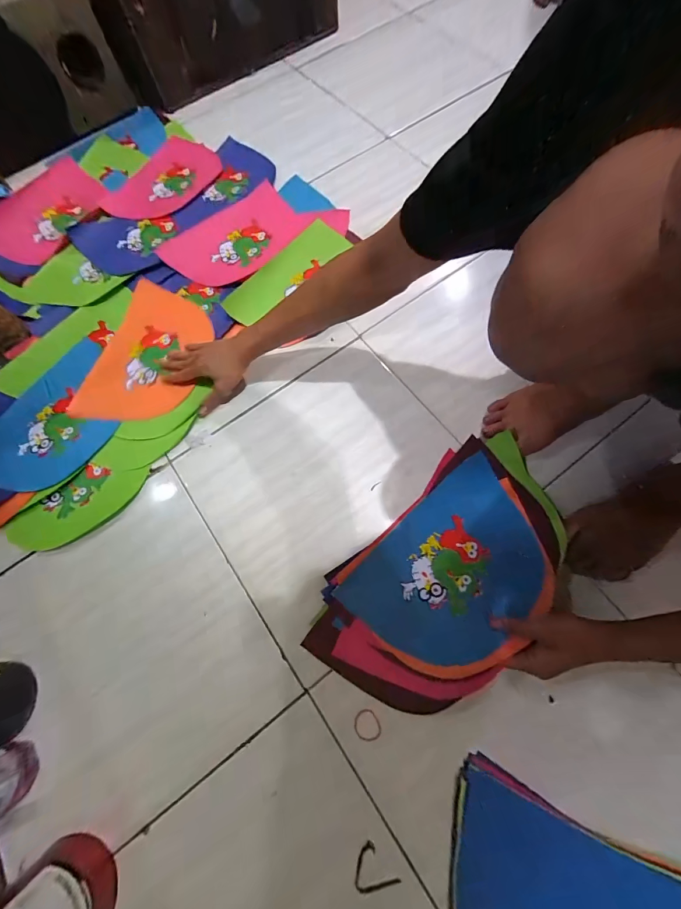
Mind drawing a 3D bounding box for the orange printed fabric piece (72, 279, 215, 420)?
[{"bbox_3d":[-0.349,-0.183,0.623,0.173,0.024,0.283,17,71,-1],"label":"orange printed fabric piece"}]

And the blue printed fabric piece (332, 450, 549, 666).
[{"bbox_3d":[0.159,0.160,0.470,0.280,0.025,0.185,-41,74,-11],"label":"blue printed fabric piece"}]

